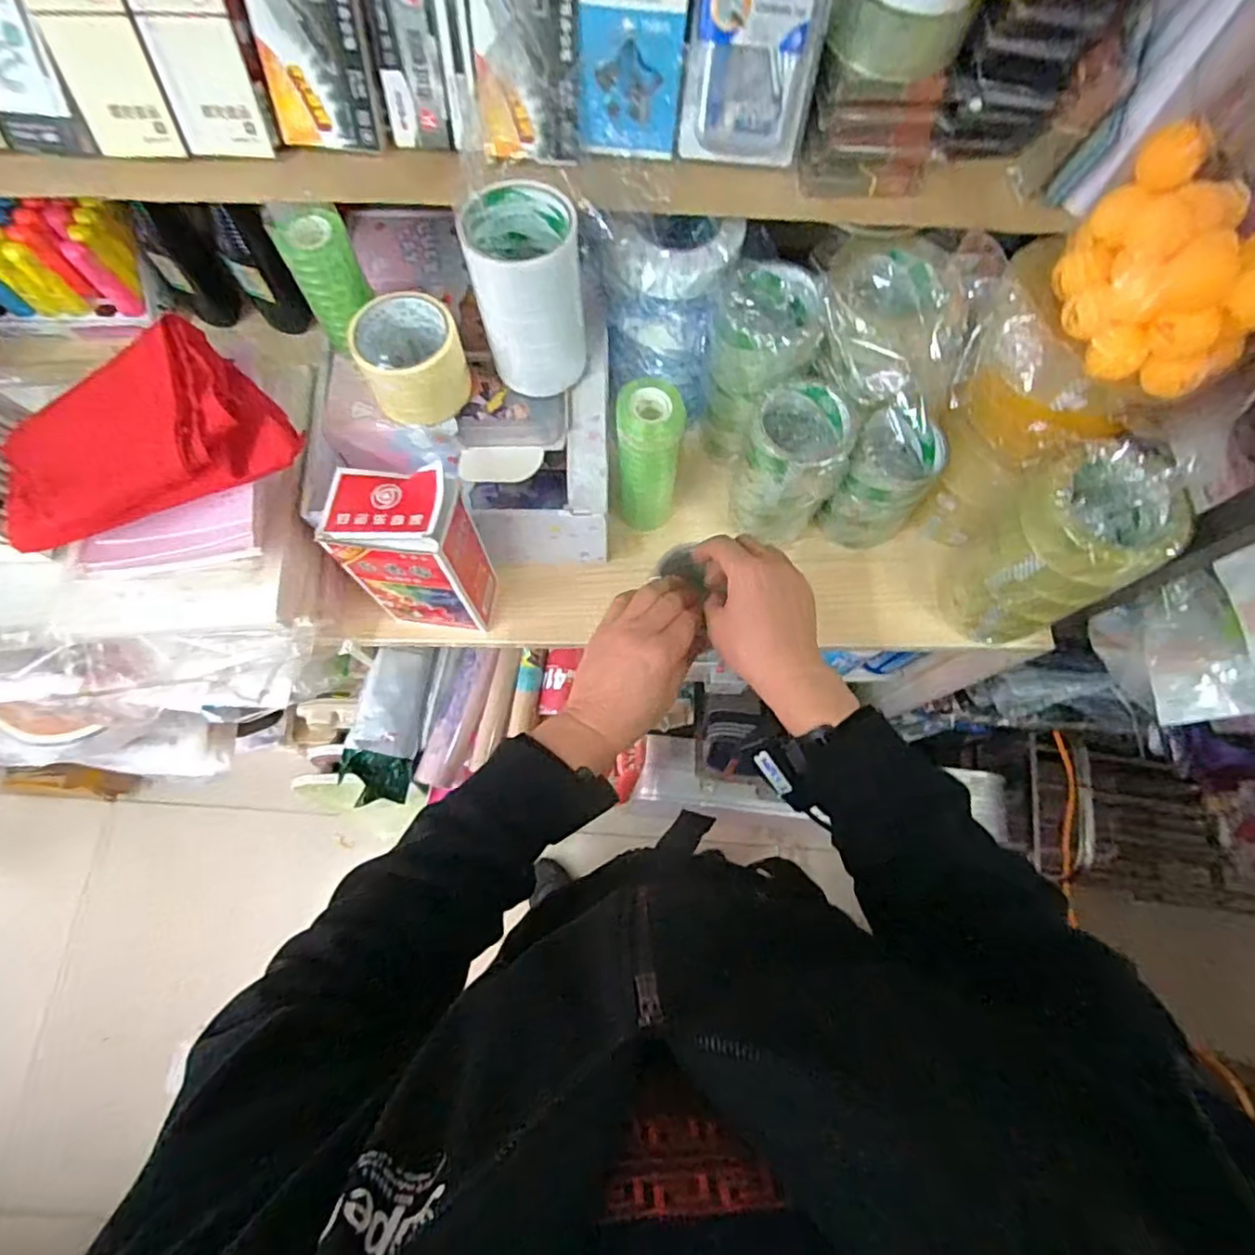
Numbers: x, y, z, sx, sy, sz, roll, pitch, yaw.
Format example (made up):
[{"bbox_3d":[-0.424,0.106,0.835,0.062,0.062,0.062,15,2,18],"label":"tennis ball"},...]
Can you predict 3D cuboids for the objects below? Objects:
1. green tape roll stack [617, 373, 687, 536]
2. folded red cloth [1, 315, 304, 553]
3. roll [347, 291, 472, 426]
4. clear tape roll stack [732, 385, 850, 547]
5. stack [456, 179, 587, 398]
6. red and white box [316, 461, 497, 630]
[{"bbox_3d":[0.019,-0.154,0.599,0.059,0.170,0.050,1,73,-1],"label":"green tape roll stack"},{"bbox_3d":[-0.398,-0.146,0.508,0.222,0.053,0.145,-35,77,-11],"label":"folded red cloth"},{"bbox_3d":[-0.193,-0.242,0.575,0.090,0.069,0.095,0,73,-1],"label":"roll"},{"bbox_3d":[0.154,-0.153,0.612,0.088,0.142,0.091,11,73,2],"label":"clear tape roll stack"},{"bbox_3d":[-0.085,-0.291,0.549,0.088,0.149,0.091,-8,73,-4],"label":"stack"},{"bbox_3d":[-0.181,-0.061,0.541,0.101,0.188,0.068,4,73,0],"label":"red and white box"}]

